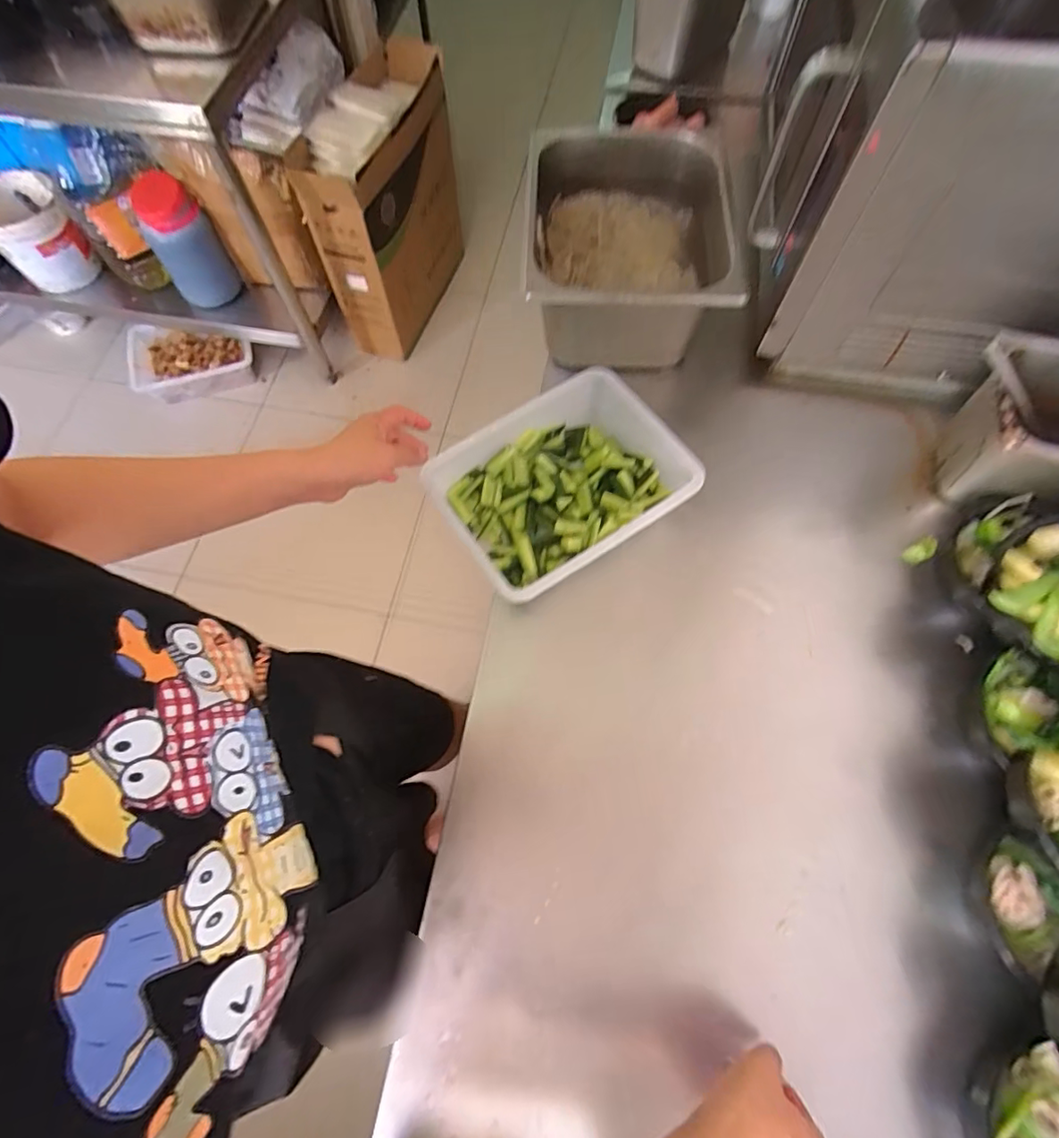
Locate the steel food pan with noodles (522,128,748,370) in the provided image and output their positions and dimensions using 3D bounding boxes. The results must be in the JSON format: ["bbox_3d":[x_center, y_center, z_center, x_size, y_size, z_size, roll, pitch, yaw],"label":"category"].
[{"bbox_3d":[0.130,-0.425,0.730,0.270,0.136,0.316,0,68,1],"label":"steel food pan with noodles"}]

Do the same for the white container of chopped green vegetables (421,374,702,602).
[{"bbox_3d":[0.041,-0.099,0.638,0.254,0.073,0.201,-31,71,-11],"label":"white container of chopped green vegetables"}]

